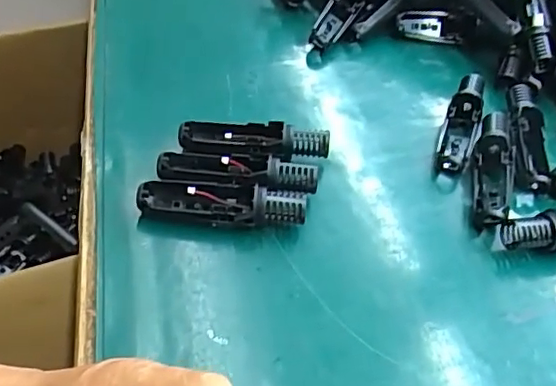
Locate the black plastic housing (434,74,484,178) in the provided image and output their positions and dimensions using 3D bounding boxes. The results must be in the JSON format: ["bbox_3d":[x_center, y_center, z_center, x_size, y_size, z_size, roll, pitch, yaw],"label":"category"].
[{"bbox_3d":[0.165,-0.064,0.521,0.028,0.029,0.114,19,47,12],"label":"black plastic housing"}]

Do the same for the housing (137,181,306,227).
[{"bbox_3d":[-0.041,0.008,0.428,0.120,0.032,0.029,6,46,-1],"label":"housing"}]

